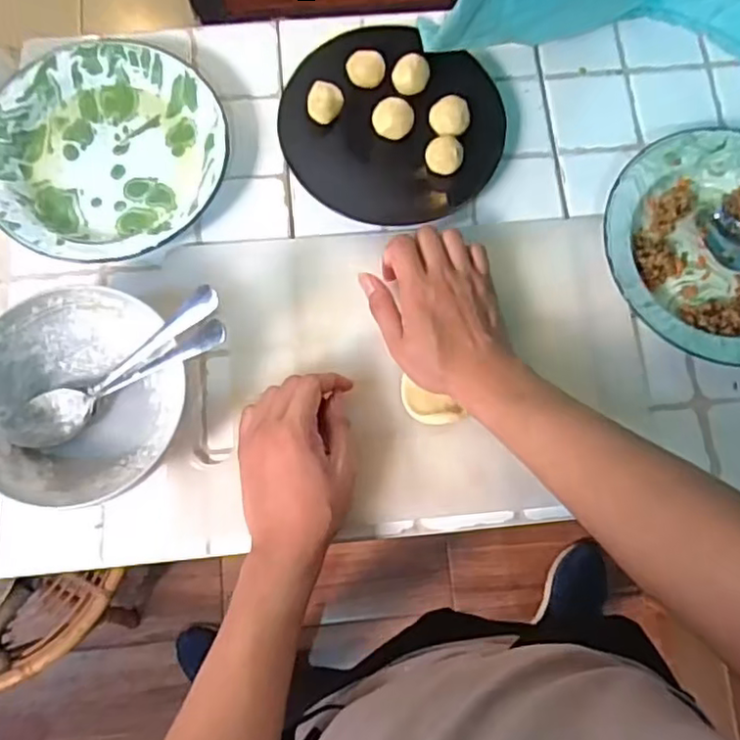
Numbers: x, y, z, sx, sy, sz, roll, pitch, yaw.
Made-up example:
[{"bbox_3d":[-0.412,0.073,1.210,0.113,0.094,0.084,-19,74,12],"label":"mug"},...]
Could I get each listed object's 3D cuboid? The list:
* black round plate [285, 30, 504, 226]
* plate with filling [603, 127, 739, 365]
[{"bbox_3d":[0.021,-0.223,0.580,0.193,0.028,0.173,18,77,2],"label":"black round plate"},{"bbox_3d":[0.310,-0.109,0.558,0.208,0.031,0.203,0,77,-2],"label":"plate with filling"}]

